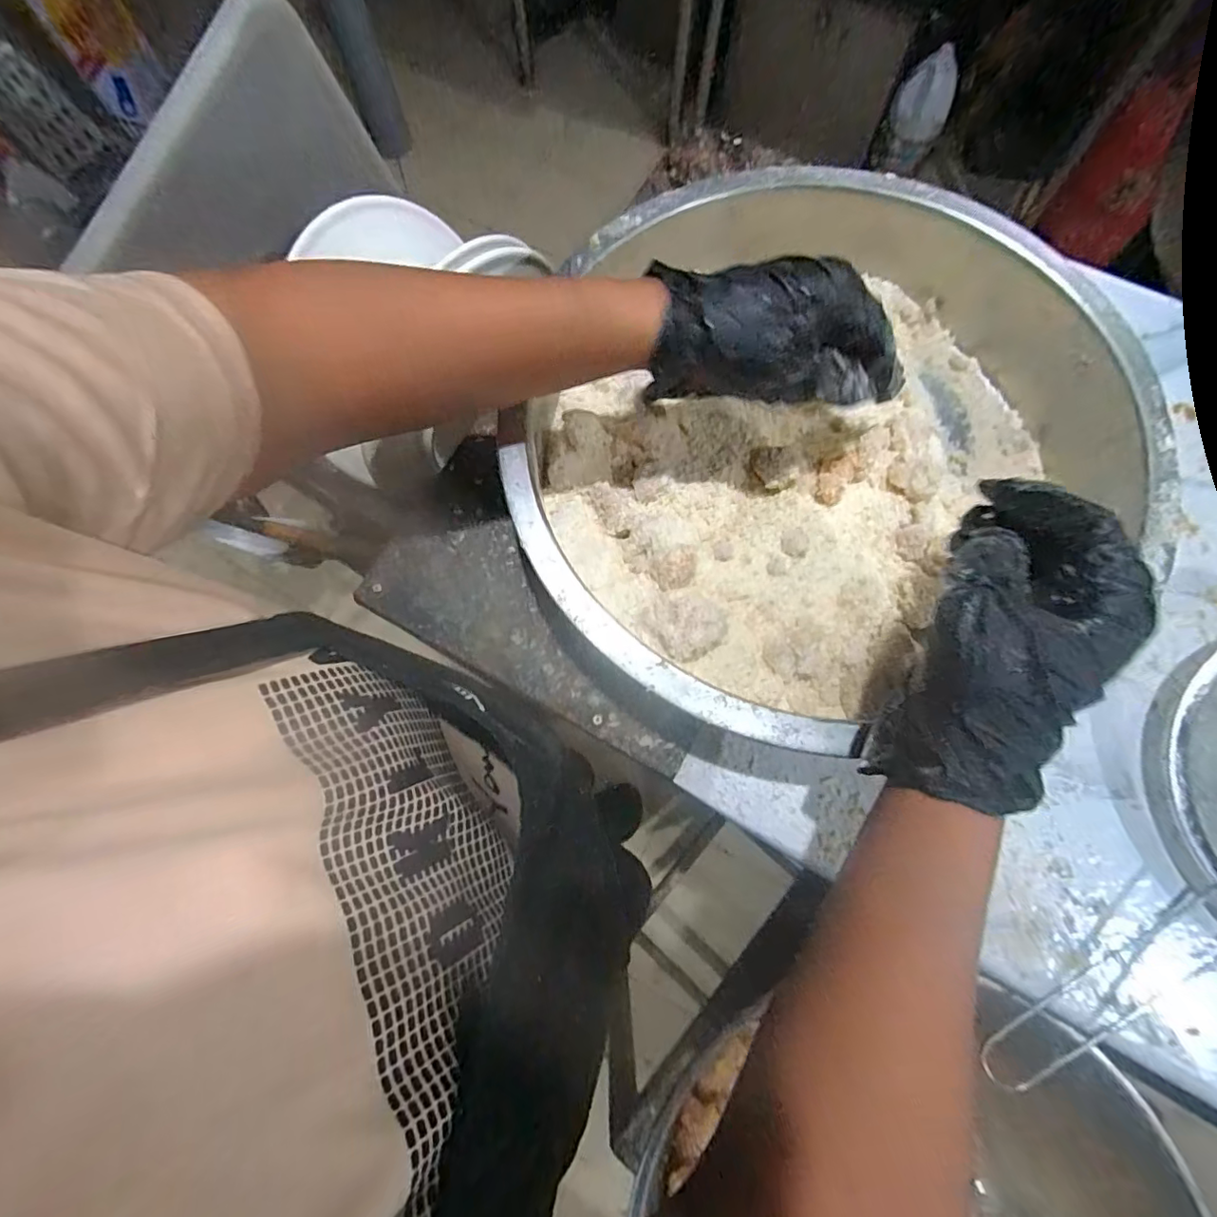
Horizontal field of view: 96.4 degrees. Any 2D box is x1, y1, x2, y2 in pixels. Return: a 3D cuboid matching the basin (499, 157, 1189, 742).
[{"bbox_3d":[0.125,-0.107,0.352,0.370,0.078,0.356,-27,76,-6],"label":"basin"}]

